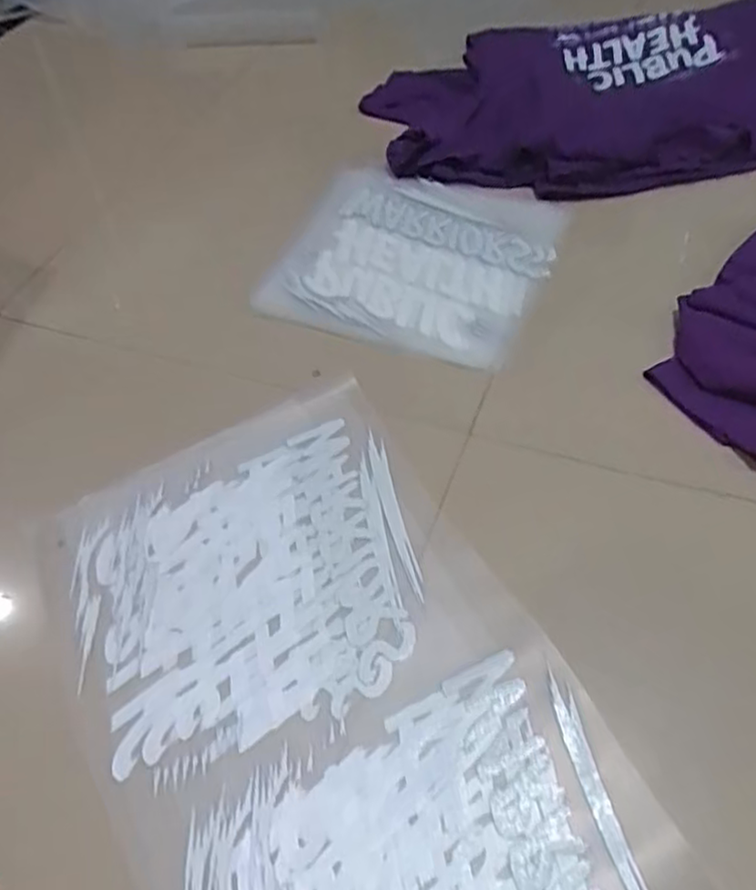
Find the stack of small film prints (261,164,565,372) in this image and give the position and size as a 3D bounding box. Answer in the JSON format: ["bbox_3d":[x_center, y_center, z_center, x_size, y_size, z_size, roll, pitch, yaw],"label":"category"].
[{"bbox_3d":[0.042,-0.234,0.857,0.327,0.021,0.332,15,51,20],"label":"stack of small film prints"}]

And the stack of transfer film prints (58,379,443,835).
[{"bbox_3d":[-0.105,0.108,0.604,0.304,0.015,0.291,-23,55,-13],"label":"stack of transfer film prints"}]

